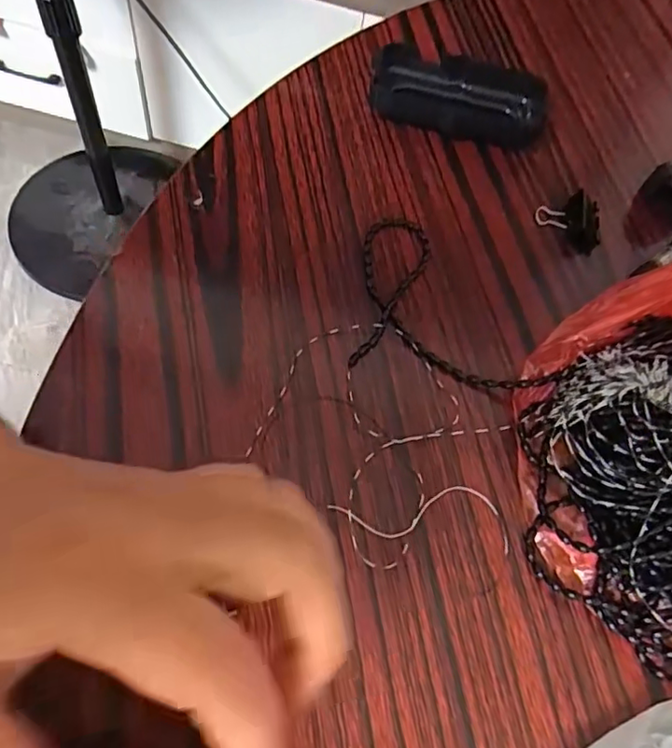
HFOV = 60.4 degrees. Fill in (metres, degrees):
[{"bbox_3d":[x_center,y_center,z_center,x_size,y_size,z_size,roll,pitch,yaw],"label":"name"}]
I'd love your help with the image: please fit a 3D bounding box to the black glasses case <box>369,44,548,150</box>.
[{"bbox_3d":[0.080,-0.180,0.376,0.113,0.024,0.049,16,62,-1],"label":"black glasses case"}]

